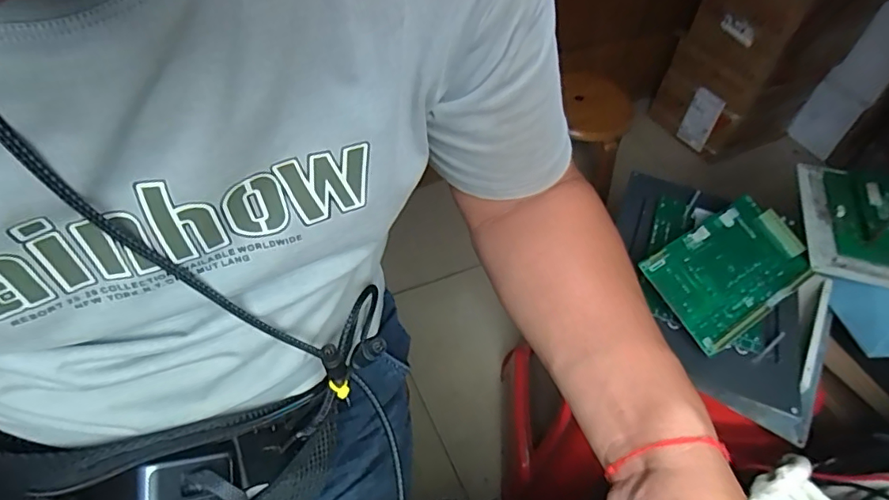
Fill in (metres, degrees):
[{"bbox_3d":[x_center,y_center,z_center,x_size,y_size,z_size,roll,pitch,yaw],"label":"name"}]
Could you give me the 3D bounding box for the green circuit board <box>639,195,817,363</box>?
[{"bbox_3d":[0.326,0.021,0.603,0.197,0.010,0.119,-29,75,-17],"label":"green circuit board"}]

